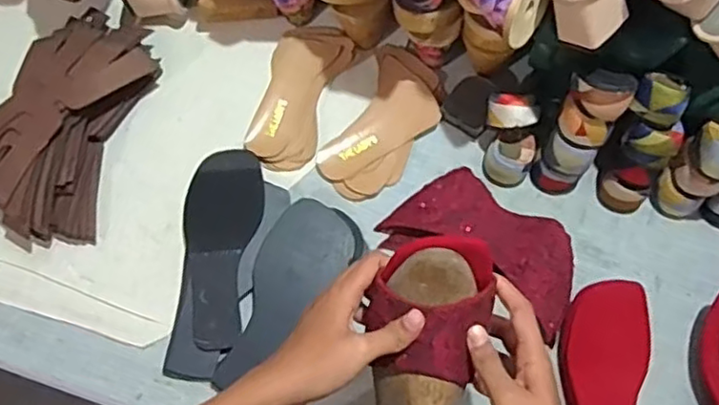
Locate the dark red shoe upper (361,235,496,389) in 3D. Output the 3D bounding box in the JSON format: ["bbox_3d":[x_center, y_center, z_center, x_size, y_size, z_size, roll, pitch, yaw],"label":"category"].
[{"bbox_3d":[0.049,0.073,0.450,0.084,0.050,0.093,10,74,3],"label":"dark red shoe upper"}]

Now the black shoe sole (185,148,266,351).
[{"bbox_3d":[-0.149,0.044,0.682,0.077,0.014,0.210,5,74,2],"label":"black shoe sole"}]

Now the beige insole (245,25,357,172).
[{"bbox_3d":[-0.070,-0.126,0.742,0.086,0.017,0.185,21,75,6],"label":"beige insole"}]

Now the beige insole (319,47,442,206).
[{"bbox_3d":[0.032,-0.089,0.740,0.092,0.016,0.189,27,76,8],"label":"beige insole"}]

